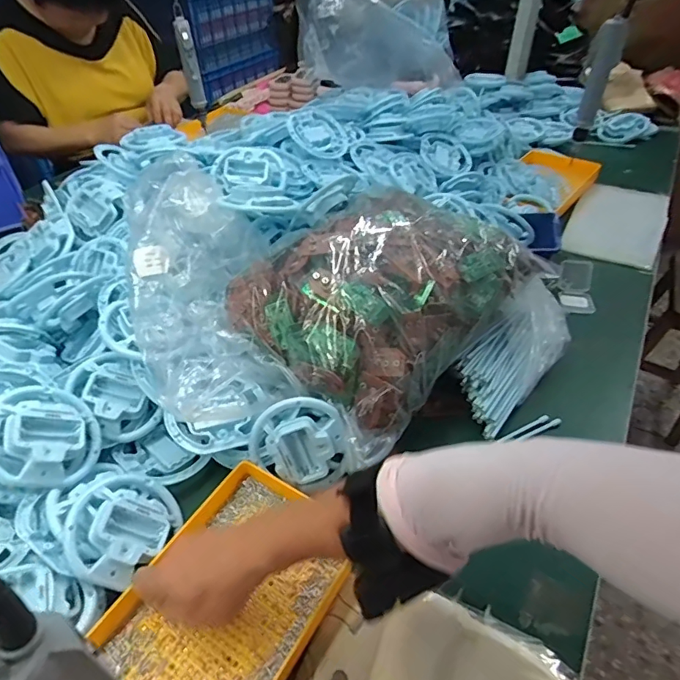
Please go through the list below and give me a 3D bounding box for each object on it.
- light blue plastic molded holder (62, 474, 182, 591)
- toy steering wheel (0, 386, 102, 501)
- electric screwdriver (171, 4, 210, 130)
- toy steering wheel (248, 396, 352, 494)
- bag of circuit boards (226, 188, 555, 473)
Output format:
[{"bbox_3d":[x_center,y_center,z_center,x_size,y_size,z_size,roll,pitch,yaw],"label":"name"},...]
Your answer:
[{"bbox_3d":[-0.201,0.169,0.448,0.084,0.035,0.097,40,24,-3],"label":"light blue plastic molded holder"},{"bbox_3d":[-0.295,0.096,0.468,0.107,0.053,0.111,52,33,-6],"label":"toy steering wheel"},{"bbox_3d":[-0.320,-0.578,1.040,0.041,0.225,0.042,-13,44,-12],"label":"electric screwdriver"},{"bbox_3d":[-0.041,0.109,0.494,0.098,0.099,0.030,-10,6,-5],"label":"toy steering wheel"},{"bbox_3d":[0.049,-0.066,0.582,0.248,0.125,0.331,30,51,29],"label":"bag of circuit boards"}]

